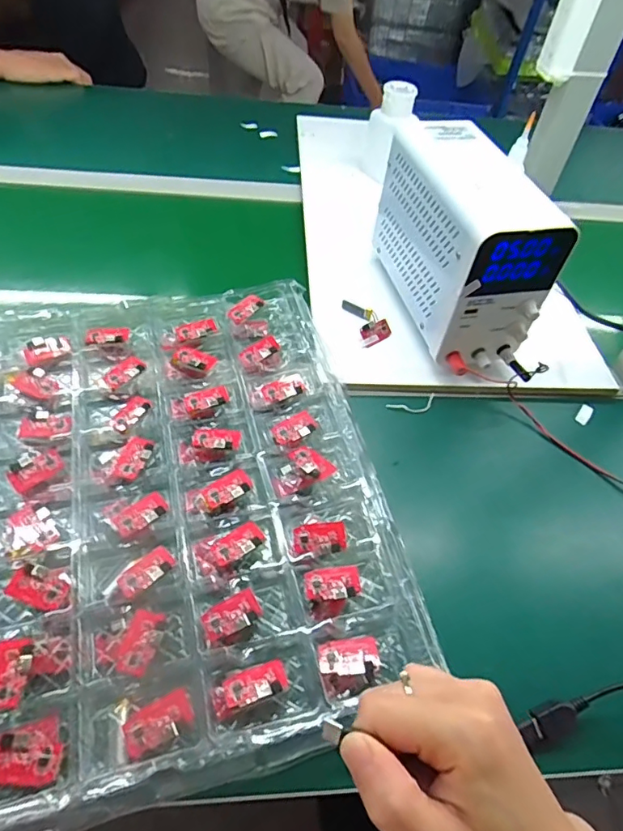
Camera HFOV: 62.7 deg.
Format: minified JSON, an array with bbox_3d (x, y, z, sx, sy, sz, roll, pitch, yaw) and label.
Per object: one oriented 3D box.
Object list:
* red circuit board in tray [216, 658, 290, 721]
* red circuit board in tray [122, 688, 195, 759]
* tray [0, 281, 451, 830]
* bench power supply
[{"bbox_3d":[-0.035,0.155,0.294,0.042,0.008,0.019,-11,53,-16],"label":"red circuit board in tray"},{"bbox_3d":[-0.084,0.172,0.284,0.037,0.013,0.022,-20,56,-21],"label":"red circuit board in tray"},{"bbox_3d":[-0.191,0.055,0.351,0.473,0.032,0.373,-10,53,-15],"label":"tray"},{"bbox_3d":[0.138,-0.160,0.490,0.088,0.147,0.203,-9,53,-14],"label":"bench power supply"}]

